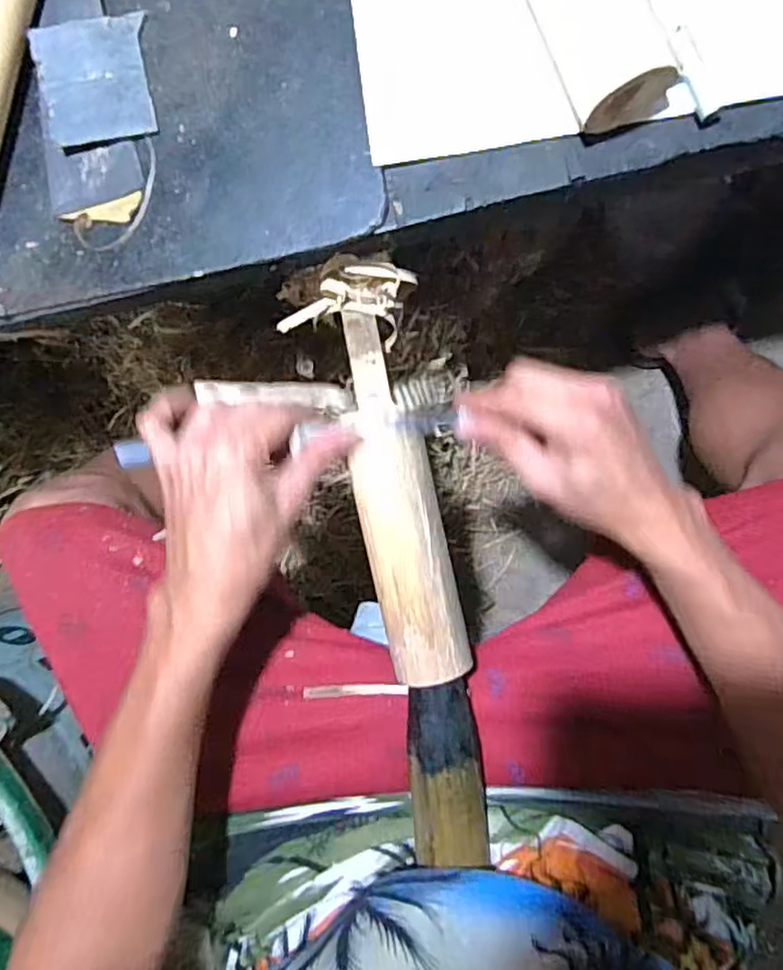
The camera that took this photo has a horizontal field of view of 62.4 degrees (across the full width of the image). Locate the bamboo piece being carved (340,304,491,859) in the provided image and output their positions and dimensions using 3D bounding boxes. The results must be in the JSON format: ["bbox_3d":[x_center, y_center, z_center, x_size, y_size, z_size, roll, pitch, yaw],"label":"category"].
[{"bbox_3d":[0.017,0.070,0.423,0.052,0.038,0.361,-8,95,3],"label":"bamboo piece being carved"}]

